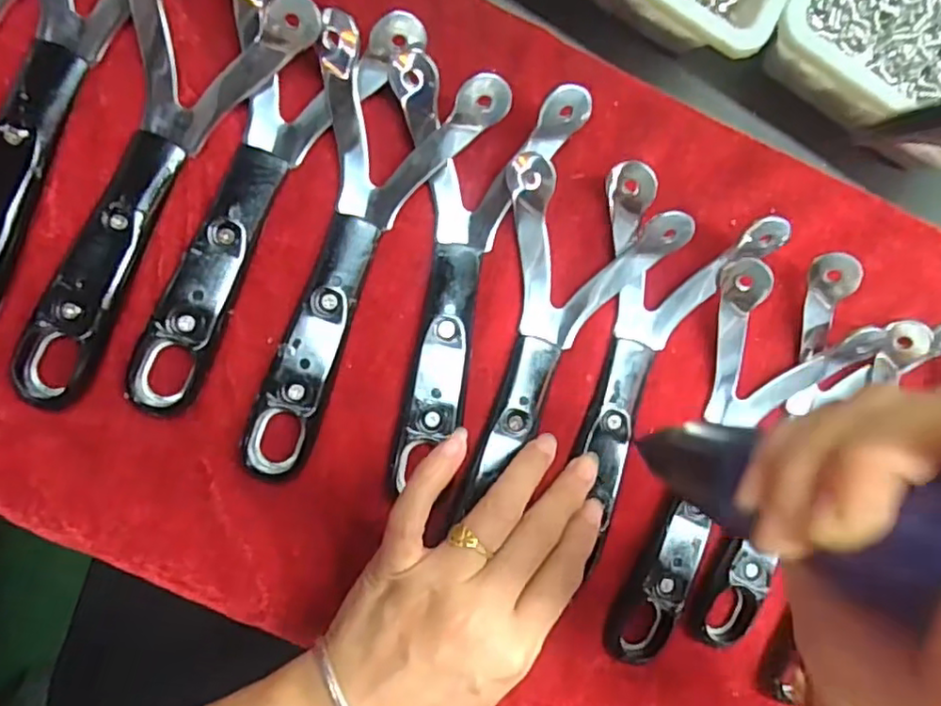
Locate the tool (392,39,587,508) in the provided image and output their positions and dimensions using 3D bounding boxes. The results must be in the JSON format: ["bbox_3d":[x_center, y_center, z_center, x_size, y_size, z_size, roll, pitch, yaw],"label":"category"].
[{"bbox_3d":[-0.008,-0.034,0.292,0.084,0.030,0.183,11,91,-10],"label":"tool"}]

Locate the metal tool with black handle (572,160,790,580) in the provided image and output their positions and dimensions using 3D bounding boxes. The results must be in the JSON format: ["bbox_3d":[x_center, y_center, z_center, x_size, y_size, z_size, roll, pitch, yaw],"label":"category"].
[{"bbox_3d":[0.086,0.005,0.308,0.082,0.029,0.177,15,91,-9],"label":"metal tool with black handle"}]

